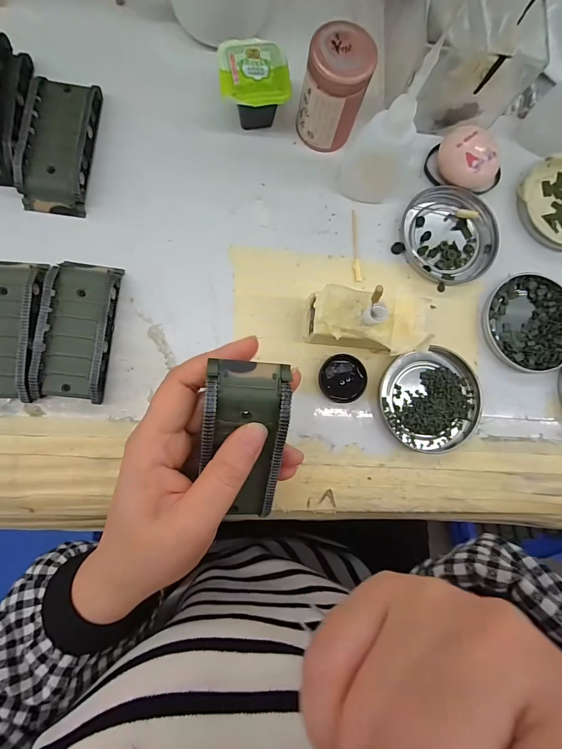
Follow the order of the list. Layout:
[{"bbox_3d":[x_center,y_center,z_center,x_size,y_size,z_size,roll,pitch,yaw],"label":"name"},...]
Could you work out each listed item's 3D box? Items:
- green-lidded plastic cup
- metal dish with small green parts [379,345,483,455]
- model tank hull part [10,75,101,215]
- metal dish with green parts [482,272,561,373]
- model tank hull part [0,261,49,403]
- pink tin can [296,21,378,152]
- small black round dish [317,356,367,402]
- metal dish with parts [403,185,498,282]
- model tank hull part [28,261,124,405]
[{"bbox_3d":[-0.020,-0.212,0.274,0.048,0.039,0.044,-6,86,-6],"label":"green-lidded plastic cup"},{"bbox_3d":[0.115,0.020,0.281,0.073,0.010,0.077,0,85,-6],"label":"metal dish with small green parts"},{"bbox_3d":[-0.161,-0.166,0.266,0.043,0.019,0.096,5,85,-5],"label":"model tank hull part"},{"bbox_3d":[0.202,-0.042,0.293,0.077,0.009,0.078,0,85,-6],"label":"metal dish with green parts"},{"bbox_3d":[-0.187,-0.032,0.247,0.047,0.017,0.096,3,85,-5],"label":"model tank hull part"},{"bbox_3d":[0.038,-0.204,0.266,0.043,0.063,0.041,0,85,-6],"label":"pink tin can"},{"bbox_3d":[0.047,0.003,0.275,0.035,0.005,0.035,0,85,-6],"label":"small black round dish"},{"bbox_3d":[0.137,-0.114,0.296,0.074,0.007,0.075,0,85,-6],"label":"metal dish with parts"},{"bbox_3d":[-0.141,-0.032,0.253,0.045,0.019,0.096,5,85,-5],"label":"model tank hull part"}]

